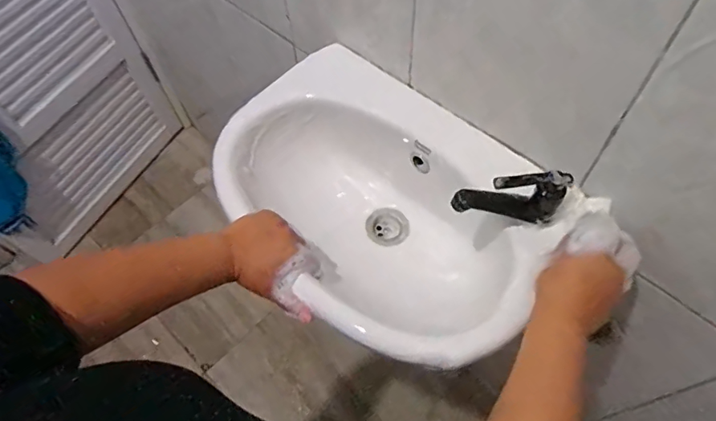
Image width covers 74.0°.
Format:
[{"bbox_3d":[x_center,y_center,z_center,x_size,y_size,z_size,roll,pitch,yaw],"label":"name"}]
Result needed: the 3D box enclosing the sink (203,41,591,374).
[{"bbox_3d":[0.029,0.005,0.625,0.432,0.187,0.292,37,67,23],"label":"sink"}]

